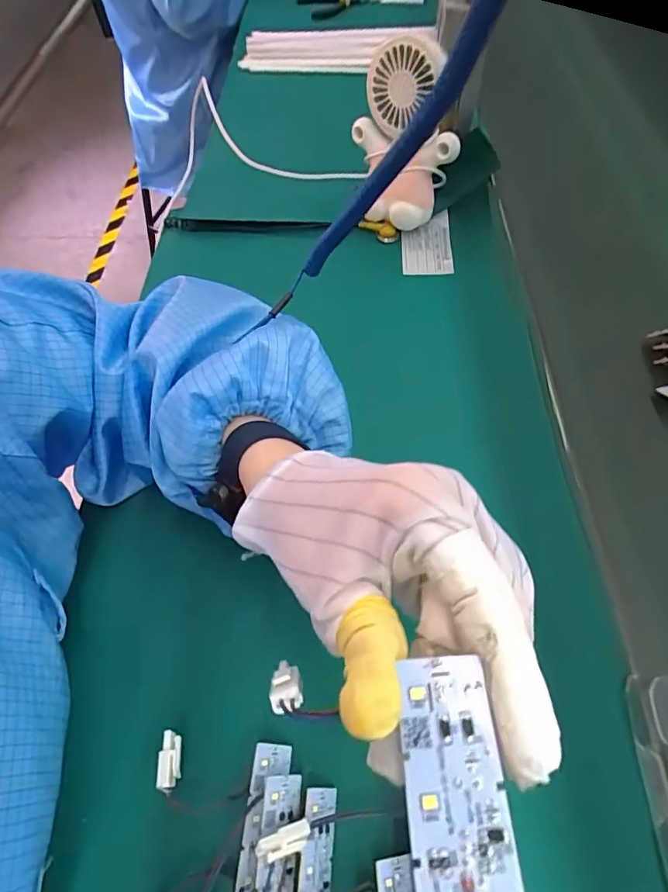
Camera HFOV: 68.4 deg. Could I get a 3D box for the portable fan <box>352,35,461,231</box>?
[{"bbox_3d":[0.059,-0.276,0.446,0.102,0.139,0.058,26,62,16],"label":"portable fan"}]

